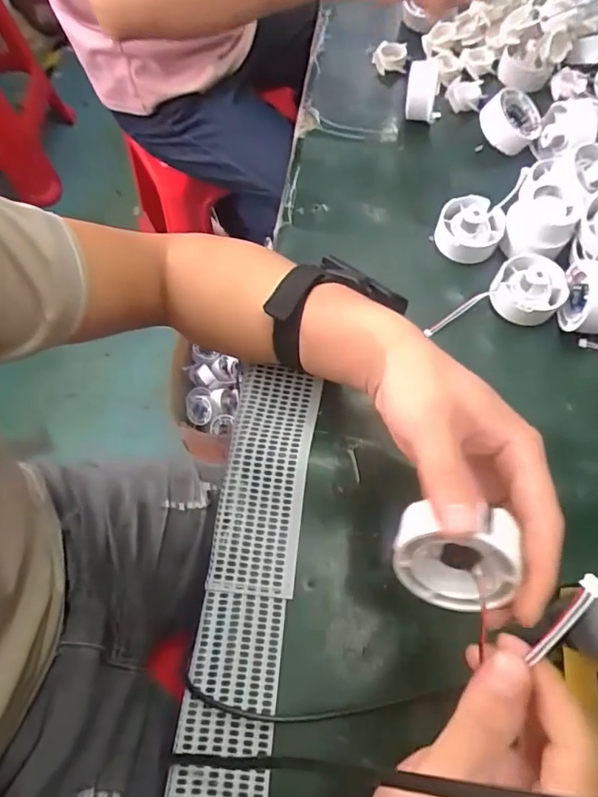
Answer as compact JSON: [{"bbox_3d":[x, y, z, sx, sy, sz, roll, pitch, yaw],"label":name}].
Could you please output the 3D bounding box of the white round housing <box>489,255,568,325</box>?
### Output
[{"bbox_3d":[0.188,-0.090,0.412,0.054,0.029,0.052,0,66,0],"label":"white round housing"}]

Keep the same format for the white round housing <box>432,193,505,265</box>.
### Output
[{"bbox_3d":[0.149,-0.149,0.440,0.054,0.032,0.055,0,66,0],"label":"white round housing"}]

